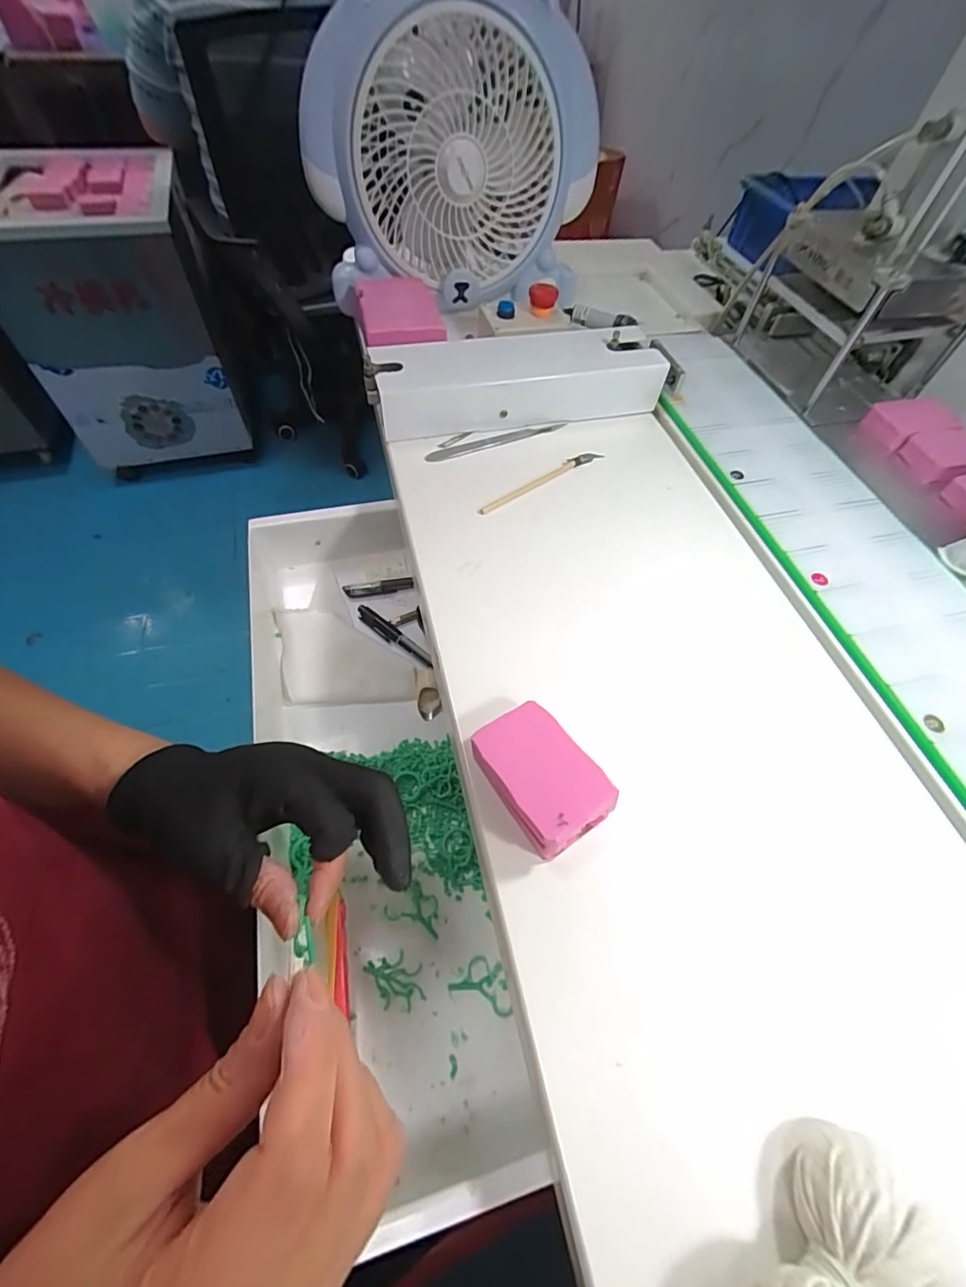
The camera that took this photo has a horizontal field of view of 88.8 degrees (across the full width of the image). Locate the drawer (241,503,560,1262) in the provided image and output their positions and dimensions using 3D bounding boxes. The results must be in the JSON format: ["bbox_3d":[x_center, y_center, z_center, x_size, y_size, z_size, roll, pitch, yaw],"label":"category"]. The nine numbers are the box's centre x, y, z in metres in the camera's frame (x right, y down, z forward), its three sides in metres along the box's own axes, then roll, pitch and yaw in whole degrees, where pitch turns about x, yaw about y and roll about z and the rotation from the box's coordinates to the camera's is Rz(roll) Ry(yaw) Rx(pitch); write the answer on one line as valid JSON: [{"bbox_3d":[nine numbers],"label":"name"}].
[{"bbox_3d":[-0.095,0.092,0.355,0.197,0.080,0.467,-10,60,-10],"label":"drawer"}]

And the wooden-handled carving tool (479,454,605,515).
[{"bbox_3d":[0.049,-0.134,0.403,0.128,0.008,0.009,-32,63,-19],"label":"wooden-handled carving tool"}]

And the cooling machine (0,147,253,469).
[{"bbox_3d":[-0.928,-0.866,1.298,0.428,0.507,0.524,-13,60,-12],"label":"cooling machine"}]

